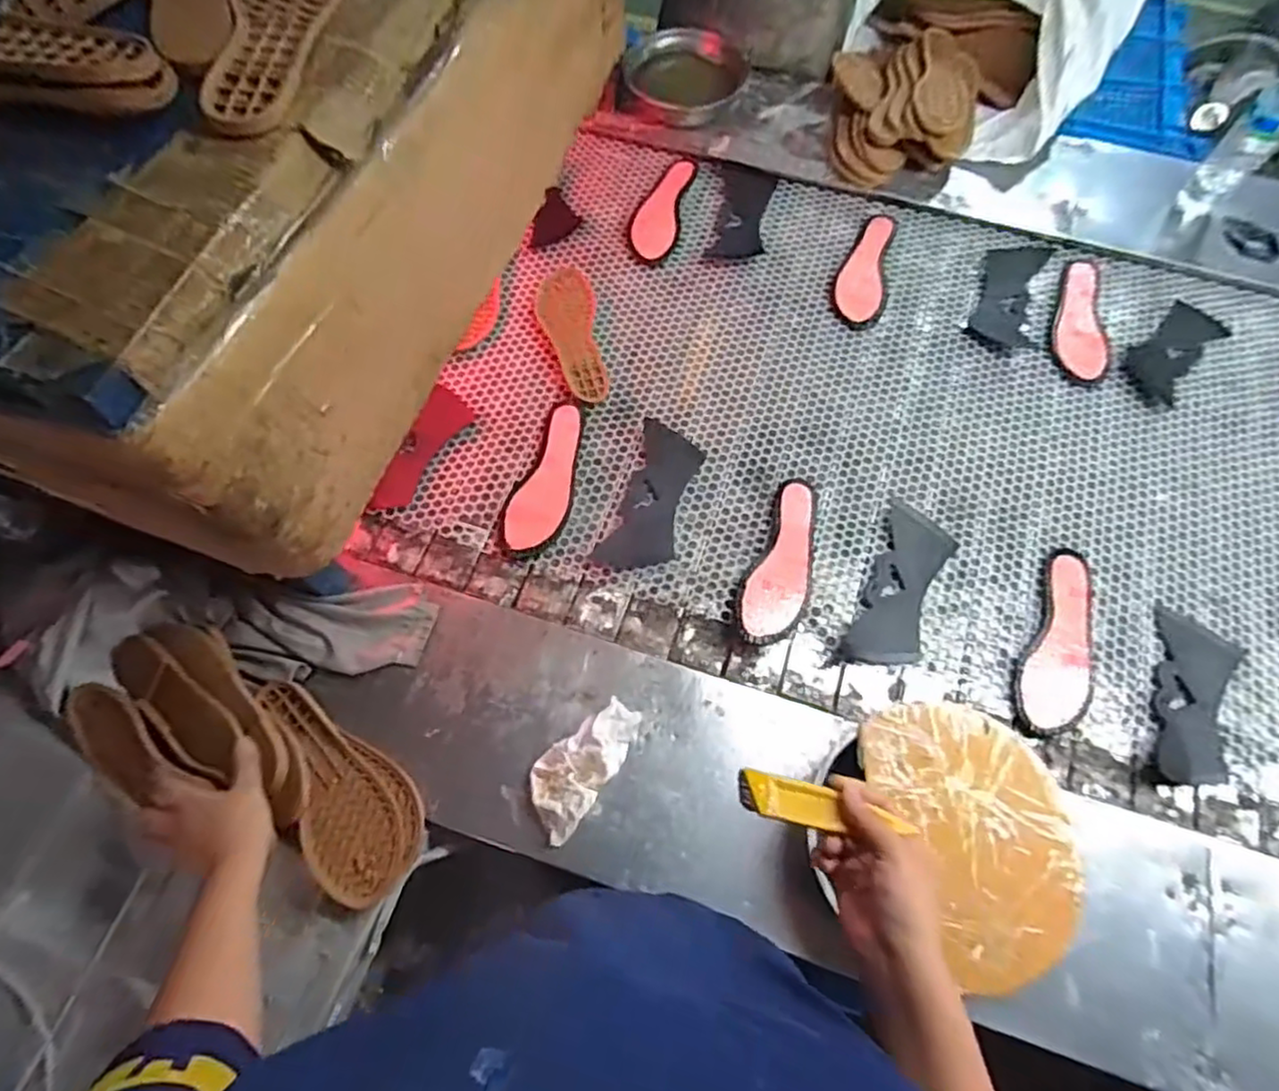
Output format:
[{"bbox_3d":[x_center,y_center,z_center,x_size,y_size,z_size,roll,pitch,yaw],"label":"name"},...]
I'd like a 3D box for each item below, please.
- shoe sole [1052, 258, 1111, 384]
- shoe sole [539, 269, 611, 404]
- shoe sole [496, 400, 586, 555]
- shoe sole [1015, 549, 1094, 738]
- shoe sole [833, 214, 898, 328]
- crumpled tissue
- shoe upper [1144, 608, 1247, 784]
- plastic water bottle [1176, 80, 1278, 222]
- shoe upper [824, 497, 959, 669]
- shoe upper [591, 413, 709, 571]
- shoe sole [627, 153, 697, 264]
[{"bbox_3d":[0.648,-0.337,0.977,0.076,0.015,0.225,13,64,4],"label":"shoe sole"},{"bbox_3d":[-0.097,-0.307,0.957,0.081,0.016,0.240,-8,64,-6],"label":"shoe sole"},{"bbox_3d":[-0.114,-0.090,0.868,0.077,0.015,0.227,18,65,7],"label":"shoe sole"},{"bbox_3d":[0.499,0.111,0.782,0.078,0.015,0.234,23,65,9],"label":"shoe sole"},{"bbox_3d":[0.345,-0.424,1.015,0.073,0.012,0.220,18,65,7],"label":"shoe sole"},{"bbox_3d":[-0.059,0.224,0.689,0.067,0.037,0.144,35,68,14],"label":"crumpled tissue"},{"bbox_3d":[0.630,0.176,0.750,0.089,0.031,0.199,20,65,8],"label":"shoe upper"},{"bbox_3d":[0.871,-0.578,0.952,0.060,0.225,0.053,42,70,17],"label":"plastic water bottle"},{"bbox_3d":[0.317,0.055,0.810,0.088,0.011,0.226,28,66,11],"label":"shoe upper"},{"bbox_3d":[0.019,-0.063,0.864,0.089,0.012,0.210,19,70,7],"label":"shoe upper"},{"bbox_3d":[0.035,-0.541,1.067,0.077,0.009,0.230,12,64,4],"label":"shoe sole"}]

